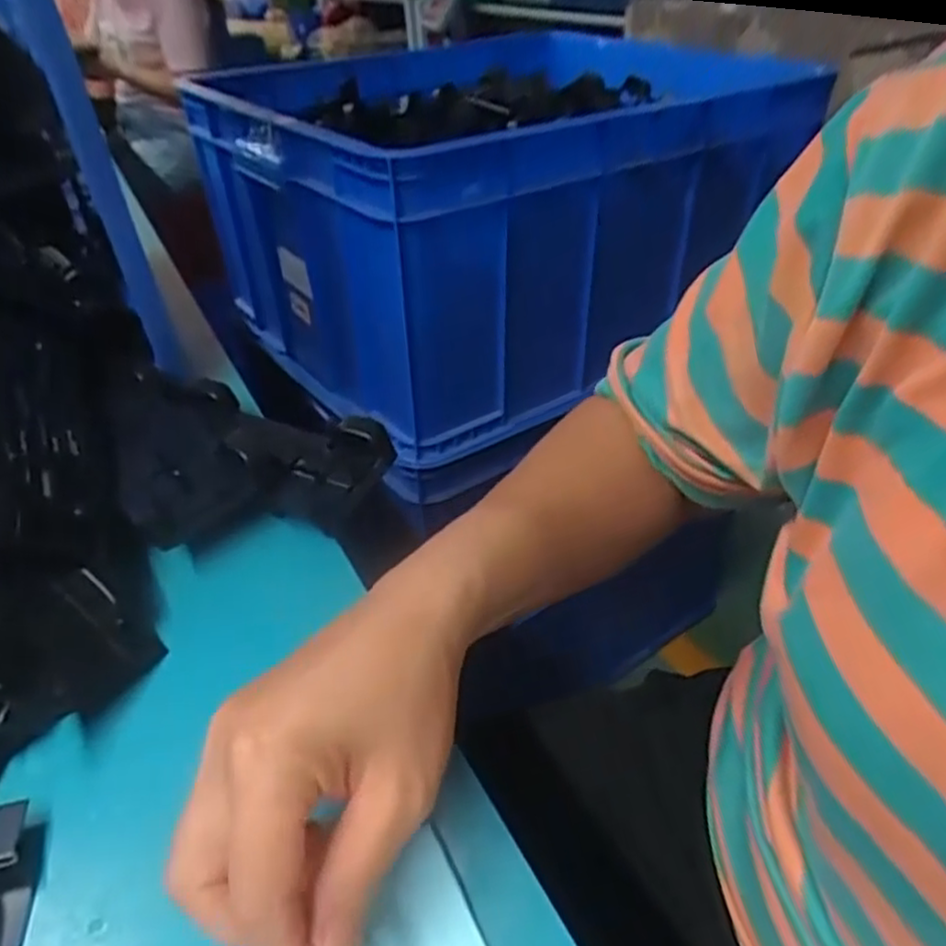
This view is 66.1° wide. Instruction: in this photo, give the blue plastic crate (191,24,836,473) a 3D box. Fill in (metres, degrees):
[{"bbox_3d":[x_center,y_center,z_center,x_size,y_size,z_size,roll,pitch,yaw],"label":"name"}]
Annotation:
[{"bbox_3d":[0.028,-0.334,0.880,0.588,0.289,0.435,-26,42,-27],"label":"blue plastic crate"}]

